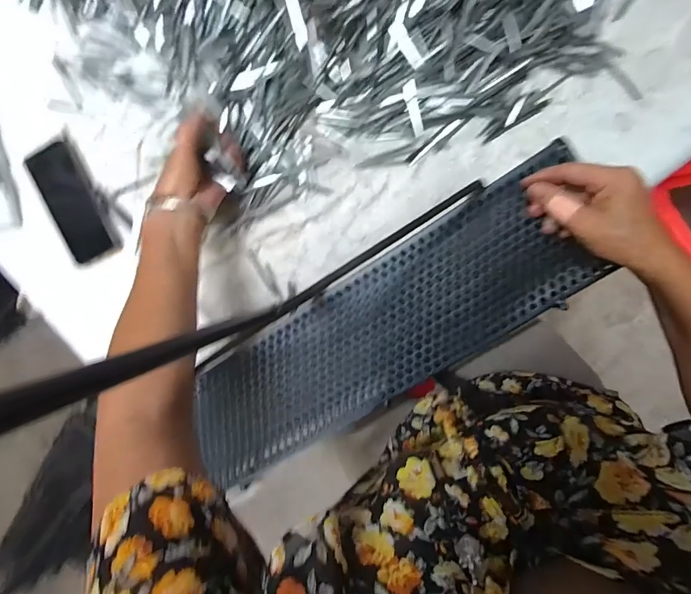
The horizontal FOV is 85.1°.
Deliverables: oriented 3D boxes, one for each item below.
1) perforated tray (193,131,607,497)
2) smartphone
[{"bbox_3d":[0.034,0.044,0.422,0.497,0.029,0.145,-33,85,9],"label":"perforated tray"},{"bbox_3d":[-0.361,-0.125,0.501,0.072,0.007,0.155,-25,95,2],"label":"smartphone"}]

